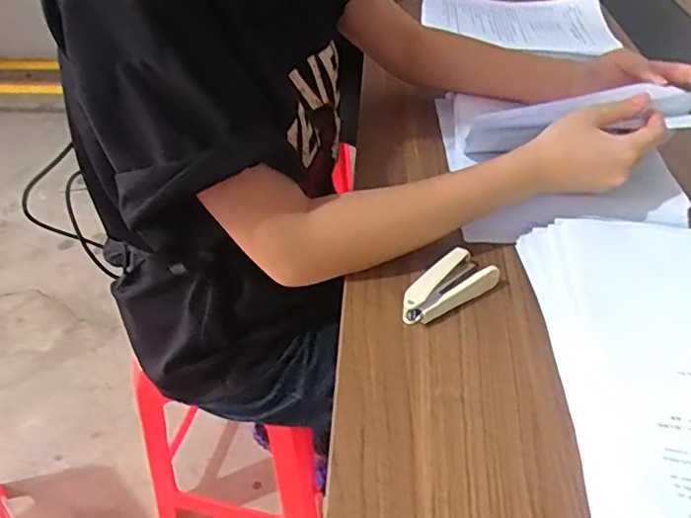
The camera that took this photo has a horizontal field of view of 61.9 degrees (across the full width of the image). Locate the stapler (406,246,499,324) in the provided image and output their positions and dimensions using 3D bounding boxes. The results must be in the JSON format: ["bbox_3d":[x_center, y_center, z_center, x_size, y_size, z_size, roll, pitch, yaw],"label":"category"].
[{"bbox_3d":[0.084,0.025,0.479,0.088,0.023,0.043,-32,52,-32],"label":"stapler"}]

